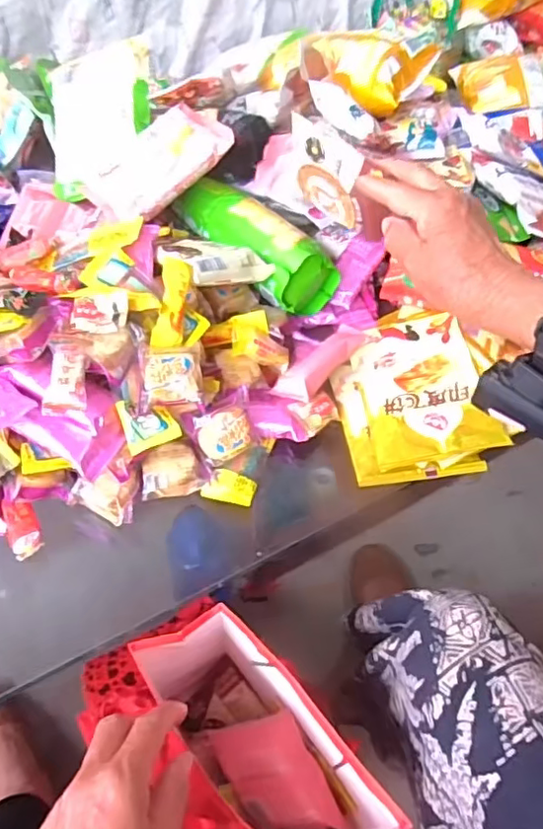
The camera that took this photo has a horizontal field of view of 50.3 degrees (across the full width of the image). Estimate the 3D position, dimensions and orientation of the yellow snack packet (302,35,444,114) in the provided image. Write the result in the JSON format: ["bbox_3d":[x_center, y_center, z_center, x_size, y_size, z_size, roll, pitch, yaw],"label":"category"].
[{"bbox_3d":[0.103,-0.359,0.603,0.140,0.044,0.089,4,50,1],"label":"yellow snack packet"}]

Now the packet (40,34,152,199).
[{"bbox_3d":[-0.180,-0.302,0.592,0.114,0.143,0.021,2,8,17],"label":"packet"}]

